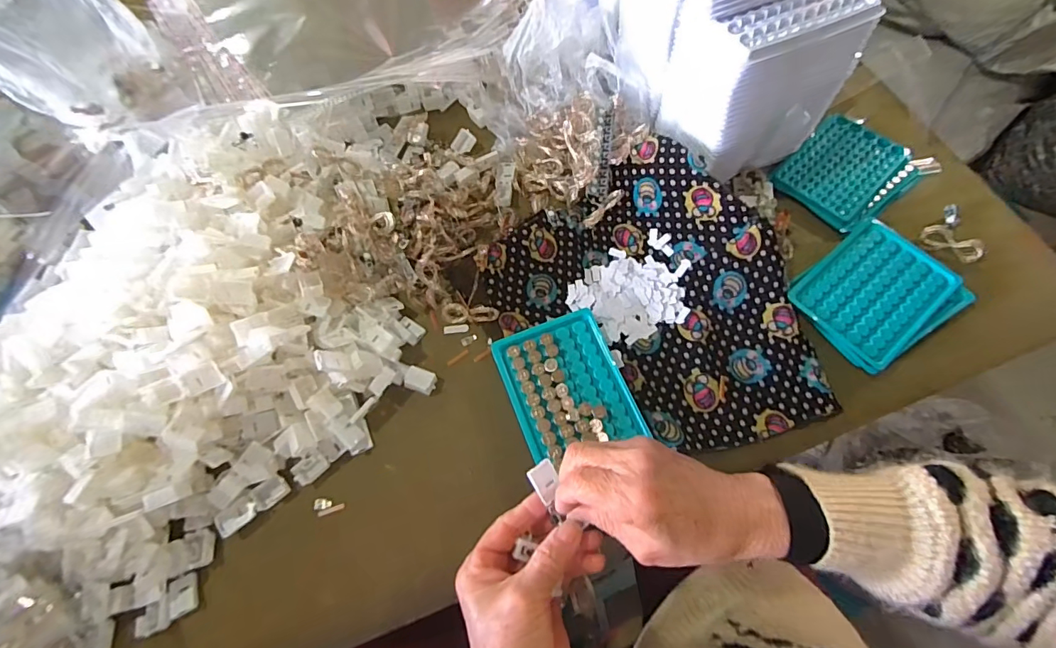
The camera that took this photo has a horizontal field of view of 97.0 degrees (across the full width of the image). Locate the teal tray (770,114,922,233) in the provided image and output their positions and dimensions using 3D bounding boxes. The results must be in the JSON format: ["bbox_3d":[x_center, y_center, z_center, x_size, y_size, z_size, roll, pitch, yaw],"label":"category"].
[{"bbox_3d":[0.334,-0.161,0.487,0.133,0.017,0.104,-42,71,-15],"label":"teal tray"}]

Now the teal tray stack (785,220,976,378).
[{"bbox_3d":[0.318,-0.029,0.429,0.137,0.018,0.110,-33,69,-12],"label":"teal tray stack"}]

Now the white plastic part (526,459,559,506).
[{"bbox_3d":[0.013,0.113,0.333,0.019,0.004,0.027,-31,87,-22],"label":"white plastic part"}]

